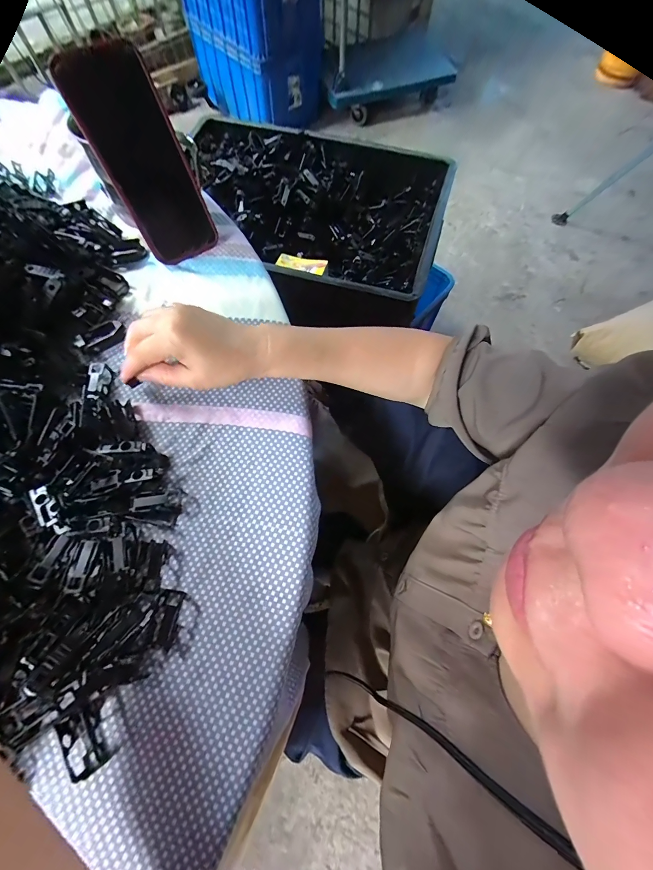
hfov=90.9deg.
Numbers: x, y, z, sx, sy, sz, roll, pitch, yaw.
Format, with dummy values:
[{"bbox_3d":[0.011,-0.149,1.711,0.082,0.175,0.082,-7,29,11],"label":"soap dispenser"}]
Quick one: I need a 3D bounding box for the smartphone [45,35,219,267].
[{"bbox_3d":[-0.175,-0.264,0.319,0.075,0.159,0.011,-31,44,-10],"label":"smartphone"}]

